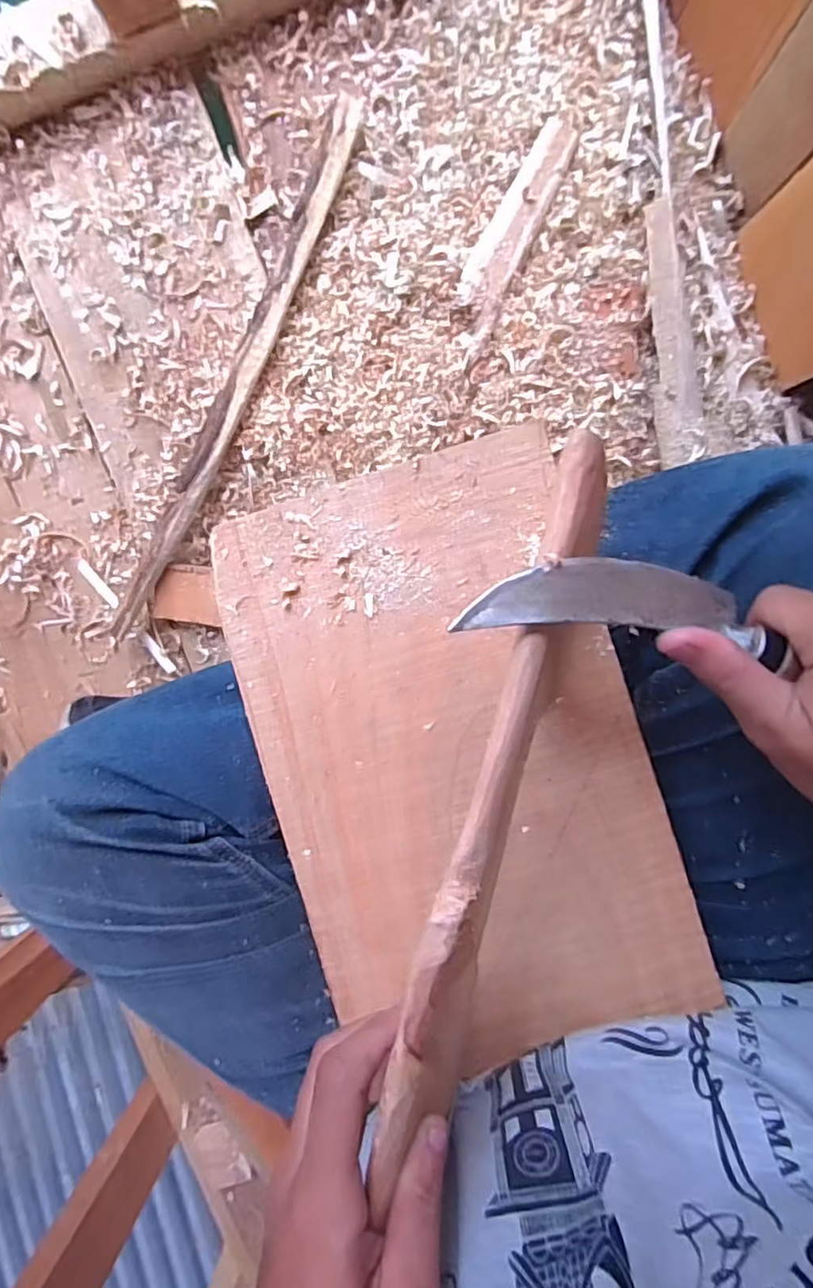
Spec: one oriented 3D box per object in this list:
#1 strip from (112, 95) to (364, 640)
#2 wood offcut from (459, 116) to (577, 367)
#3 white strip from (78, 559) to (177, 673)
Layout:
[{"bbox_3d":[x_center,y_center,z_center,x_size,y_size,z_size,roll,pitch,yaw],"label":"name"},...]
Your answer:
[{"bbox_3d":[-0.134,-0.200,0.492,0.028,0.025,0.427,28,99,0],"label":"strip"},{"bbox_3d":[0.073,-0.299,0.465,0.036,0.012,0.165,26,99,1],"label":"wood offcut"},{"bbox_3d":[-0.239,-0.023,0.542,0.011,0.007,0.120,-37,93,8],"label":"white strip"}]

